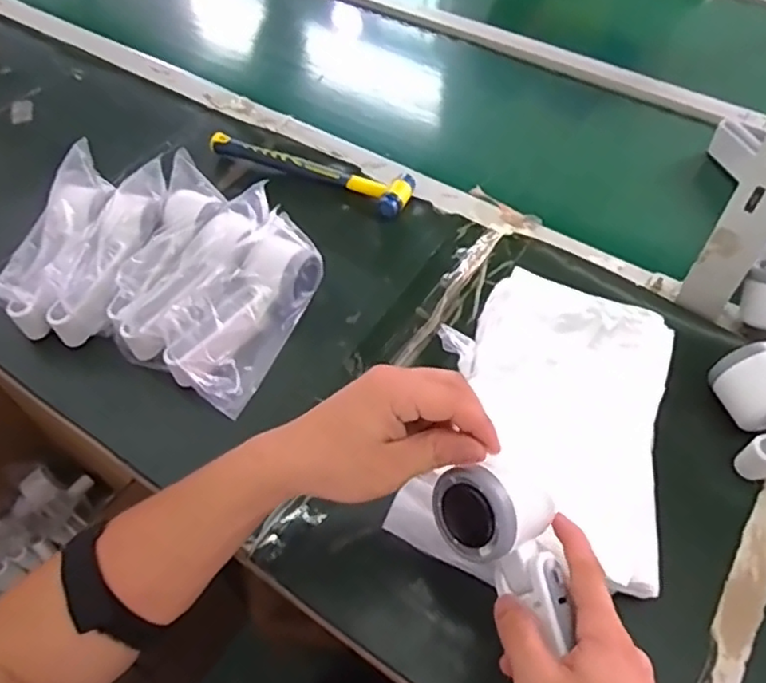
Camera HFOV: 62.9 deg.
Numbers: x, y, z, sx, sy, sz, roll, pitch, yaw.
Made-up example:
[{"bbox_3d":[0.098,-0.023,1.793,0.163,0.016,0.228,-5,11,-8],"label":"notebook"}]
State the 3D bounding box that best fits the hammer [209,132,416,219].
[{"bbox_3d":[-0.081,-0.198,0.711,0.243,0.026,0.054,23,56,16],"label":"hammer"}]

